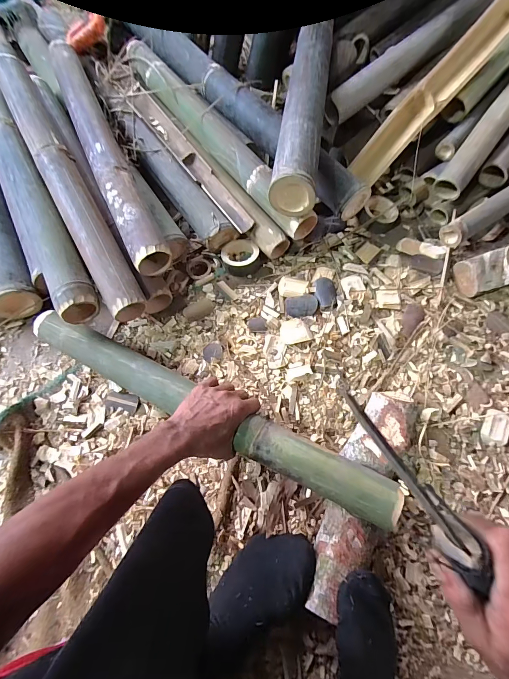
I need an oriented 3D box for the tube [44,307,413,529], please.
[{"bbox_3d":[-0.096,0.103,0.518,0.643,0.058,0.064,23,73,15],"label":"tube"}]

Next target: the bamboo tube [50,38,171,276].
[{"bbox_3d":[-0.315,-0.398,0.671,0.070,0.068,0.644,-25,71,-8],"label":"bamboo tube"}]

